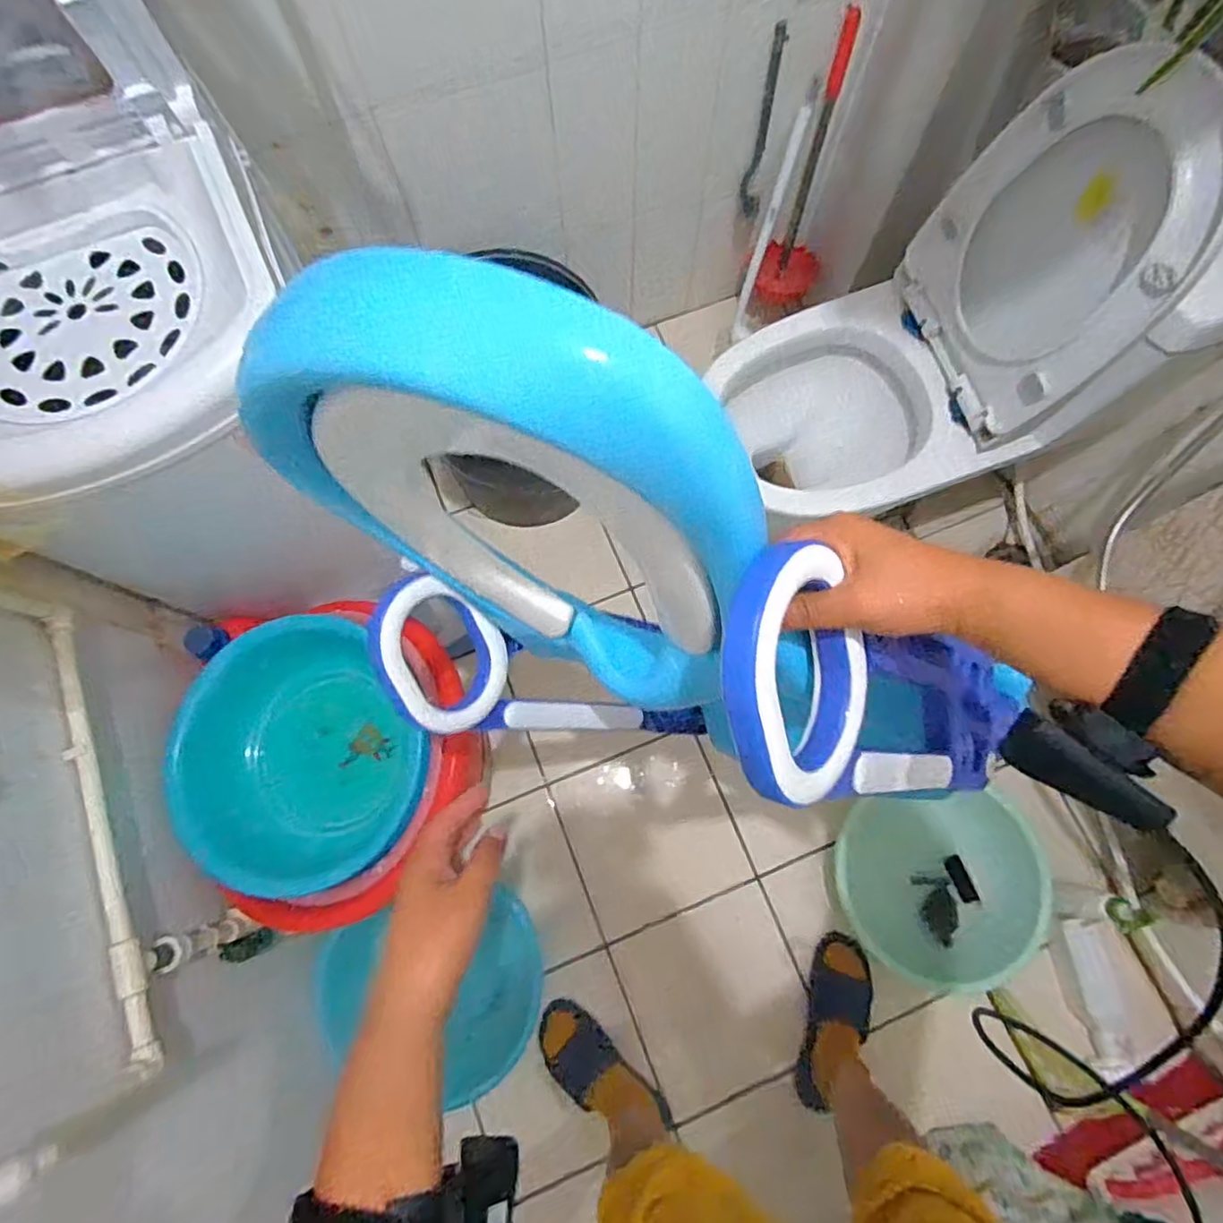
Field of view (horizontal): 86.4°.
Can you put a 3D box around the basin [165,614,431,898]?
[{"bbox_3d":[-0.454,0.210,0.952,0.326,0.174,0.347,0,75,0],"label":"basin"}]

